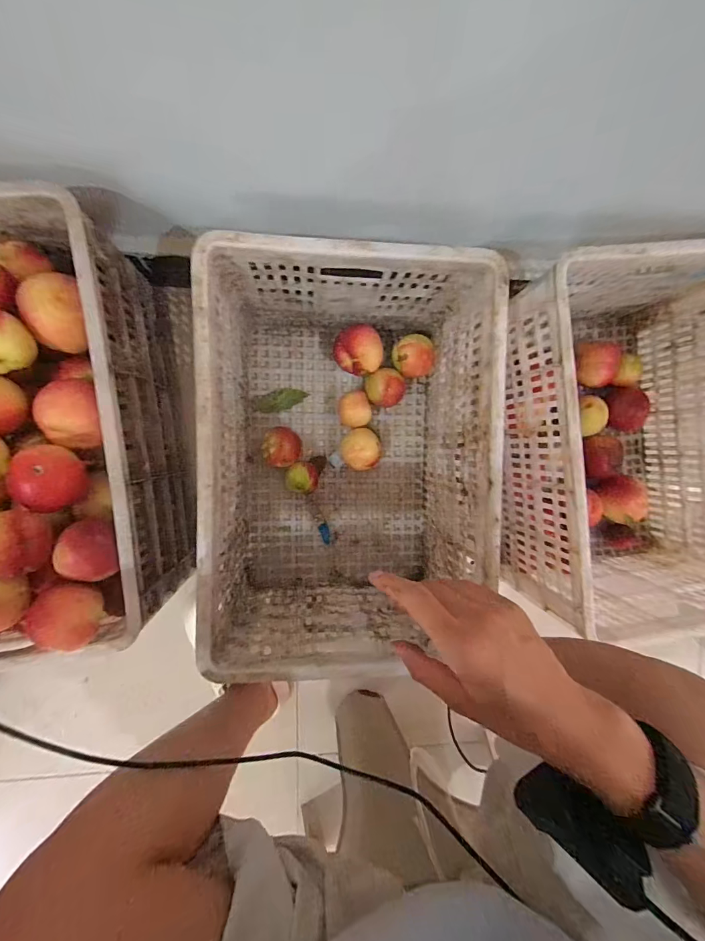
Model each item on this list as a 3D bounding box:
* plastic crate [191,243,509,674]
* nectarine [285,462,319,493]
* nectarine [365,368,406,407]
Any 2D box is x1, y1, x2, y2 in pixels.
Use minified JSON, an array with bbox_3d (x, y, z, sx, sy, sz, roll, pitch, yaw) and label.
[{"bbox_3d":[-0.012,-0.016,0.553,0.327,0.269,0.461,0,93,-7],"label":"plastic crate"},{"bbox_3d":[-0.084,0.010,0.654,0.051,0.051,0.047,0,93,-7],"label":"nectarine"},{"bbox_3d":[0.052,-0.136,0.654,0.060,0.062,0.057,0,93,-7],"label":"nectarine"}]

